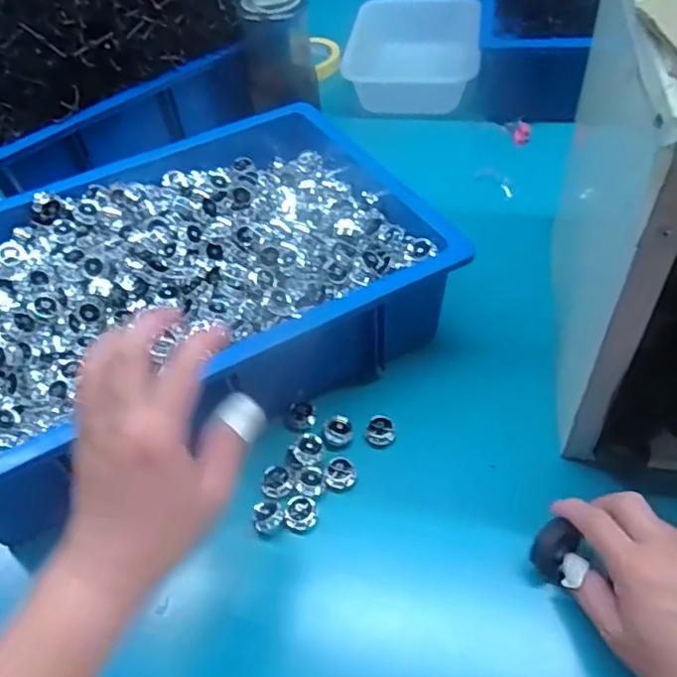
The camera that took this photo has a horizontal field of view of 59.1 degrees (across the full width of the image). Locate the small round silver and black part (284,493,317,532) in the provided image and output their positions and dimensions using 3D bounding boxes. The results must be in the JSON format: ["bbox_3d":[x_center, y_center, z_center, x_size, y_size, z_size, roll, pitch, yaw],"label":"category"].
[{"bbox_3d":[-0.028,0.130,0.446,0.022,0.011,0.025,4,51,10],"label":"small round silver and black part"}]

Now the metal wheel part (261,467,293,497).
[{"bbox_3d":[-0.048,0.110,0.459,0.022,0.006,0.023,-21,52,-11],"label":"metal wheel part"}]

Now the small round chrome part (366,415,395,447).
[{"bbox_3d":[0.034,0.075,0.488,0.022,0.010,0.022,-3,50,4],"label":"small round chrome part"}]

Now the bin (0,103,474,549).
[{"bbox_3d":[-0.140,-0.051,0.536,0.444,0.100,0.341,-28,53,-16],"label":"bin"}]

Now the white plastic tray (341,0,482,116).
[{"bbox_3d":[0.117,-0.443,0.919,0.189,0.058,0.279,5,51,10],"label":"white plastic tray"}]

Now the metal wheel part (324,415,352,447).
[{"bbox_3d":[0.000,0.075,0.486,0.024,0.015,0.019,-10,50,-2],"label":"metal wheel part"}]

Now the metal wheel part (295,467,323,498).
[{"bbox_3d":[-0.022,0.110,0.457,0.019,0.008,0.025,10,53,14],"label":"metal wheel part"}]

